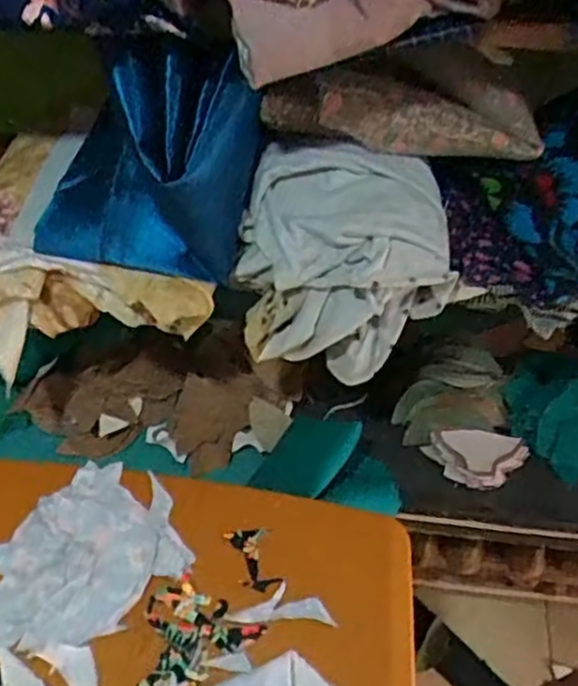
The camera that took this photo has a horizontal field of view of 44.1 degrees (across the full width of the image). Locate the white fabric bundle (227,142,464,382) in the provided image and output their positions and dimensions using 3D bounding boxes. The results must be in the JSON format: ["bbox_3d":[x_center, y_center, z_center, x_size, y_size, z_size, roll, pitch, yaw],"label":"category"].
[{"bbox_3d":[0.052,-0.076,0.663,0.188,0.164,0.128,5,45,3],"label":"white fabric bundle"}]

